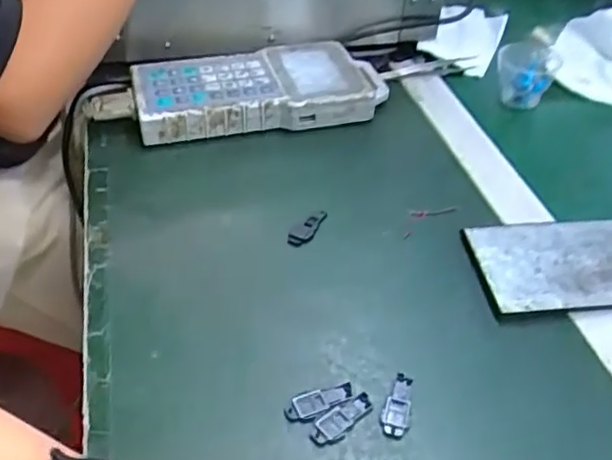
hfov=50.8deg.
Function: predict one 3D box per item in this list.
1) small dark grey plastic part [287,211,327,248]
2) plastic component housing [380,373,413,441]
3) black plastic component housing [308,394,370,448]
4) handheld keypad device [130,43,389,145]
[{"bbox_3d":[0.002,-0.001,0.467,0.015,0.004,0.042,32,52,31],"label":"small dark grey plastic part"},{"bbox_3d":[0.051,0.098,0.360,0.015,0.004,0.039,9,44,11],"label":"plastic component housing"},{"bbox_3d":[0.019,0.103,0.353,0.041,0.004,0.013,-29,50,-27],"label":"black plastic component housing"},{"bbox_3d":[-0.041,-0.131,0.585,0.226,0.034,0.110,-9,43,-8],"label":"handheld keypad device"}]

